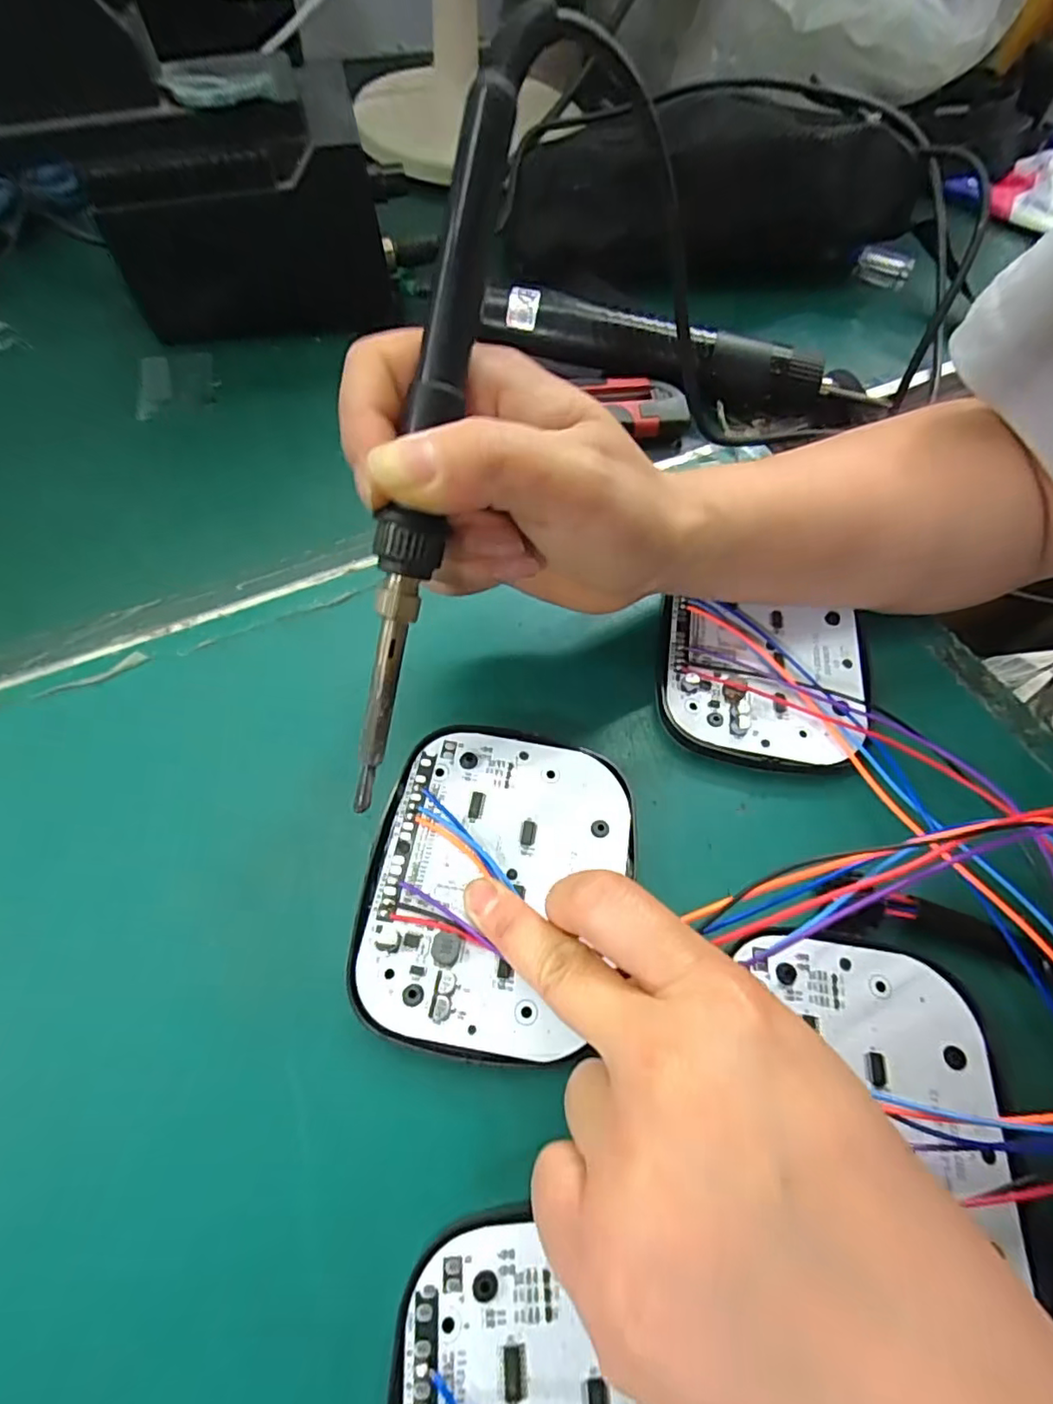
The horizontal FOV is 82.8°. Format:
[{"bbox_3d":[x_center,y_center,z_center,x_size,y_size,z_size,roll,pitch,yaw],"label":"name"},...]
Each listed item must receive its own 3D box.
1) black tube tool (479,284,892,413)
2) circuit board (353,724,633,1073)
[{"bbox_3d":[0.085,-0.195,0.335,0.224,0.030,0.027,12,61,3],"label":"black tube tool"},{"bbox_3d":[-0.010,0.060,0.205,0.085,0.006,0.107,11,61,2],"label":"circuit board"}]

